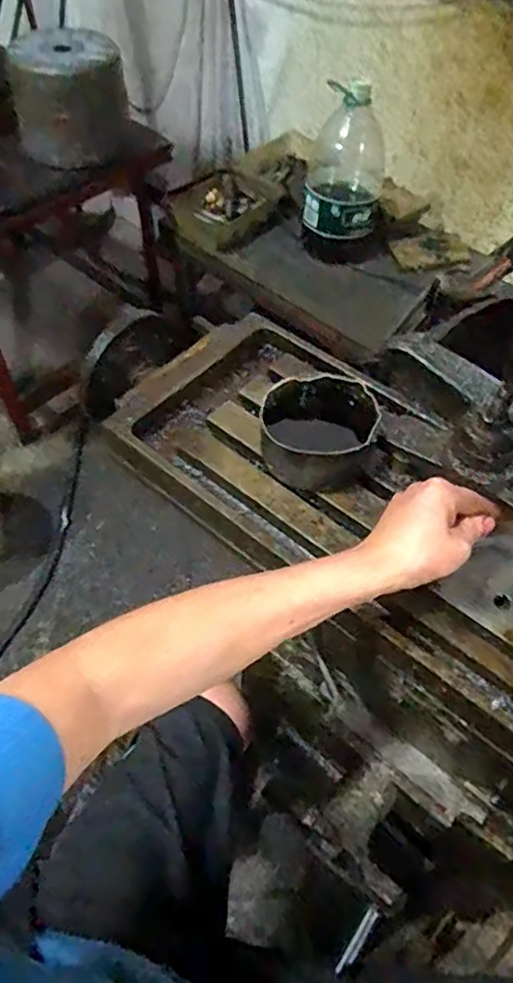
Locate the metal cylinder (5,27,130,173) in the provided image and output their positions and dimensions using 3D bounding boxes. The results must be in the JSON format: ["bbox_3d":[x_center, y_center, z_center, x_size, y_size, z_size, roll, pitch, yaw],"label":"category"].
[{"bbox_3d":[-0.398,-0.848,1.291,0.226,0.205,0.229,-11,57,-10],"label":"metal cylinder"}]

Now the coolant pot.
[{"bbox_3d":[0.058,-0.049,0.575,0.103,0.063,0.105,1,56,-1],"label":"coolant pot"}]

